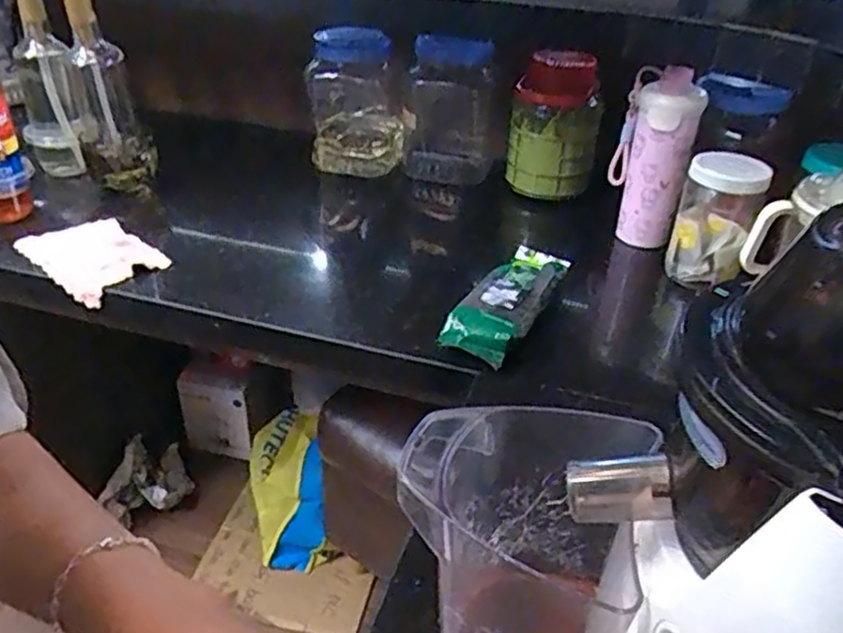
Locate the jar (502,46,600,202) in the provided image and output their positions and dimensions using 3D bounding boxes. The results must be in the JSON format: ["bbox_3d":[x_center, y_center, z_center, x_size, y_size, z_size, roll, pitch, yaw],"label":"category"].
[{"bbox_3d":[0.192,-0.274,1.038,0.122,0.209,0.113,6,33,6],"label":"jar"}]

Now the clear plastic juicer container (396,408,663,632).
[{"bbox_3d":[0.056,0.142,0.428,0.135,0.166,0.131,12,34,16],"label":"clear plastic juicer container"}]

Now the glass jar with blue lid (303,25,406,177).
[{"bbox_3d":[-0.104,-0.352,1.136,0.149,0.224,0.170,0,33,-2],"label":"glass jar with blue lid"}]

